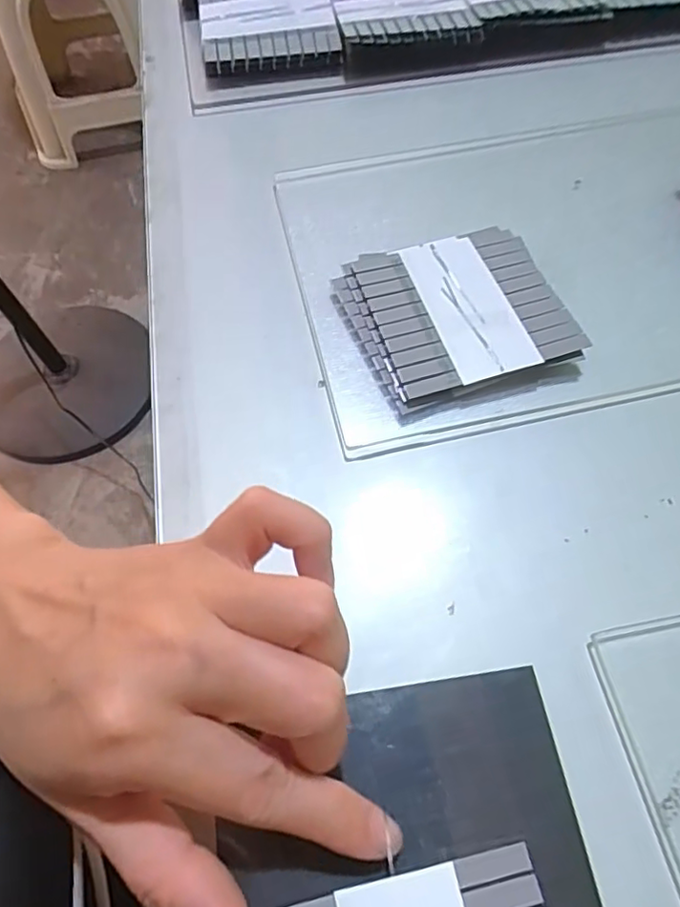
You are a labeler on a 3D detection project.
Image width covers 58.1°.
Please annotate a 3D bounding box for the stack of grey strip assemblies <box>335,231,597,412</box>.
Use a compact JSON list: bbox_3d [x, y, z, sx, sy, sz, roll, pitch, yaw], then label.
[{"bbox_3d":[0.049,-0.061,0.267,0.085,0.016,0.080,-16,61,-7],"label":"stack of grey strip assemblies"}]

